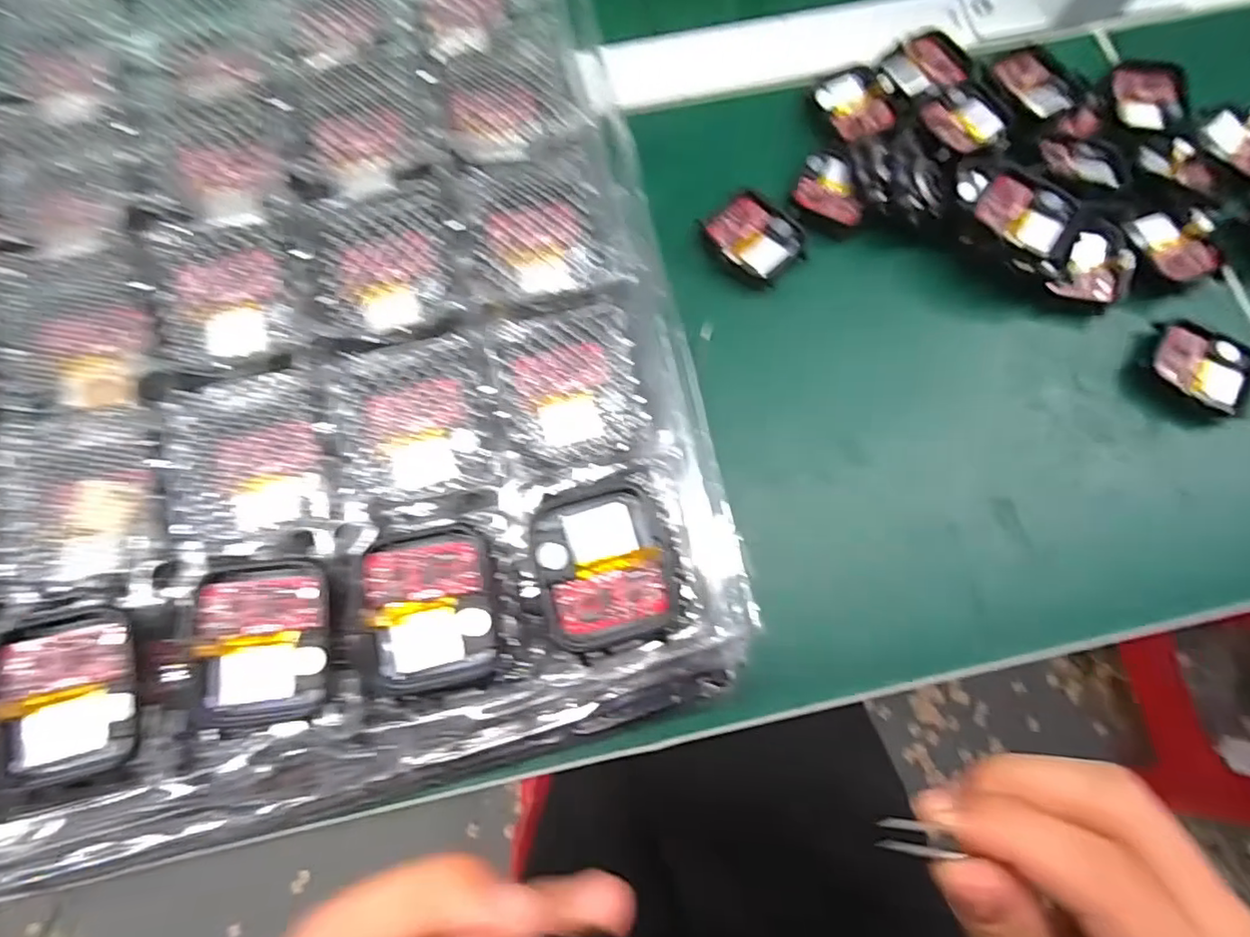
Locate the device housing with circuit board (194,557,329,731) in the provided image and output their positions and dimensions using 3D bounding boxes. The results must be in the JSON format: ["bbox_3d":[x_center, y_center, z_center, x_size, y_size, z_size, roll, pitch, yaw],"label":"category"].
[{"bbox_3d":[-0.100,0.048,0.167,0.034,0.006,0.044,-3,74,-1],"label":"device housing with circuit board"}]

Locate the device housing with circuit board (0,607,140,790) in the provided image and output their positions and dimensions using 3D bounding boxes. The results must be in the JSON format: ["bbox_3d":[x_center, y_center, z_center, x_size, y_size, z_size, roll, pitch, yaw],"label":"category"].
[{"bbox_3d":[-0.149,0.061,0.163,0.033,0.008,0.043,-10,75,-3],"label":"device housing with circuit board"}]

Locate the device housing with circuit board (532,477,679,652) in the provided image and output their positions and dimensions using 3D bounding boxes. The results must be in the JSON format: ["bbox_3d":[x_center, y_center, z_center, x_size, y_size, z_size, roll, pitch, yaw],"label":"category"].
[{"bbox_3d":[-0.006,0.026,0.172,0.037,0.006,0.045,-11,76,-2],"label":"device housing with circuit board"}]

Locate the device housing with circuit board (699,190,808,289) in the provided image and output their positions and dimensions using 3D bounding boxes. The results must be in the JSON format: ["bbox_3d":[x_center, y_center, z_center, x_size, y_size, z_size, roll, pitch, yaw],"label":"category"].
[{"bbox_3d":[0.060,-0.110,0.285,0.039,0.006,0.044,-43,79,-9],"label":"device housing with circuit board"}]

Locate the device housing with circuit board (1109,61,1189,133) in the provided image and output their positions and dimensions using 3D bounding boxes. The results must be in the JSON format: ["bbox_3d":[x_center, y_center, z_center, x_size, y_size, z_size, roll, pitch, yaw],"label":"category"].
[{"bbox_3d":[0.264,-0.190,0.304,0.035,0.004,0.040,8,74,2],"label":"device housing with circuit board"}]

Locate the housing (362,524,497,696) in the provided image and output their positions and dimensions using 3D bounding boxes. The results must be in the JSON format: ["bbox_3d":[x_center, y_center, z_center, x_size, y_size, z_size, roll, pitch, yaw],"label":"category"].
[{"bbox_3d":[-0.055,0.039,0.168,0.034,0.005,0.043,-8,76,-1],"label":"housing"}]

